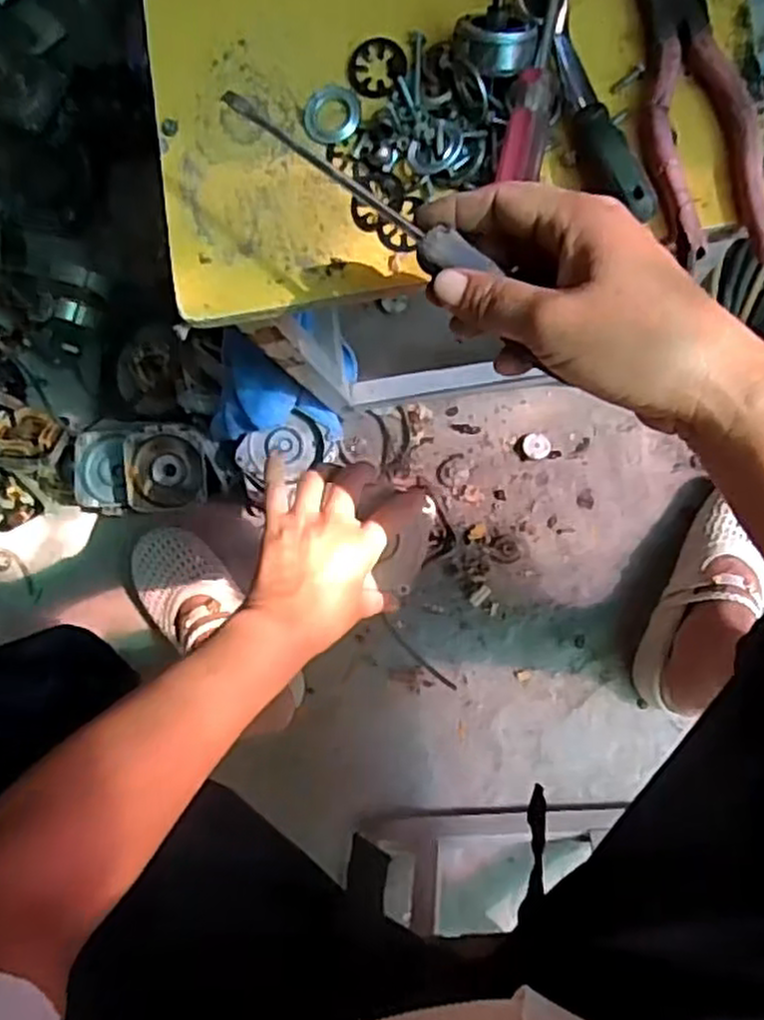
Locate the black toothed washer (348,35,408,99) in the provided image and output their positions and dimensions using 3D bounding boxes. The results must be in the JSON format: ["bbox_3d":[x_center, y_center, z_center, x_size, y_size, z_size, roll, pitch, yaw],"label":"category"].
[{"bbox_3d":[-0.003,-0.251,0.429,0.033,0.004,0.036,1,85,9],"label":"black toothed washer"}]

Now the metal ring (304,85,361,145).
[{"bbox_3d":[-0.028,-0.225,0.432,0.032,0.004,0.033,-1,85,9],"label":"metal ring"}]

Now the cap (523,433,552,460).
[{"bbox_3d":[0.169,-0.069,0.830,0.029,0.006,0.029,0,87,8],"label":"cap"}]

